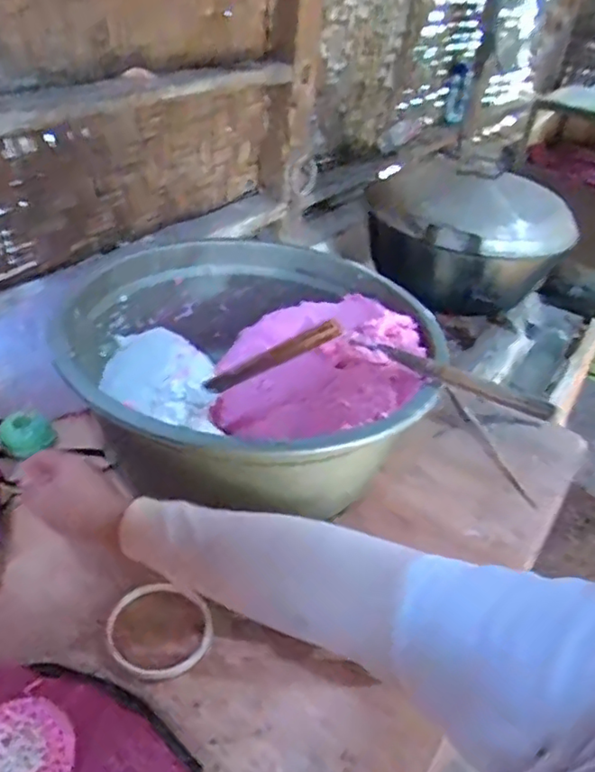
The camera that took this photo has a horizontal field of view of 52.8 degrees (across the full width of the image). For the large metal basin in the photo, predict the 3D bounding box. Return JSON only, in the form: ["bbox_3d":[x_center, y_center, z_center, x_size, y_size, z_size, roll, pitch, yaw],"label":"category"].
[{"bbox_3d":[-0.050,-0.014,0.687,0.384,0.187,0.377,4,38,-3],"label":"large metal basin"}]

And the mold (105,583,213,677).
[{"bbox_3d":[-0.121,0.213,0.530,0.090,0.010,0.082,4,38,-3],"label":"mold"}]

